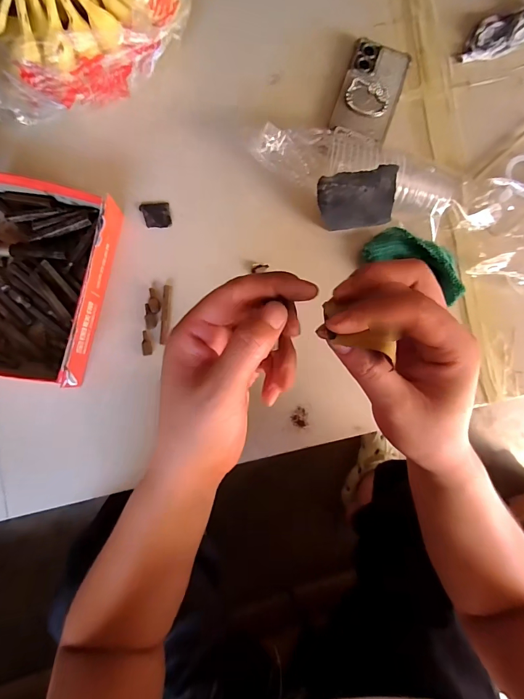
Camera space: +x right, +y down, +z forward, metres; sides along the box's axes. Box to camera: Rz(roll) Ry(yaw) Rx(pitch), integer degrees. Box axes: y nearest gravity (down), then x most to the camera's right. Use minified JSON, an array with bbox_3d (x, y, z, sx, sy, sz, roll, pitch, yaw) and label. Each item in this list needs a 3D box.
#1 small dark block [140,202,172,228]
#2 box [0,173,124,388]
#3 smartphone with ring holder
[{"bbox_3d":[-0.128,-0.163,0.446,0.034,0.005,0.033,-9,86,-5],"label":"small dark block"},{"bbox_3d":[-0.256,-0.079,0.409,0.160,0.052,0.220,11,84,-3],"label":"box"},{"bbox_3d":[0.138,-0.327,0.472,0.072,0.016,0.131,19,84,-3],"label":"smartphone with ring holder"}]

